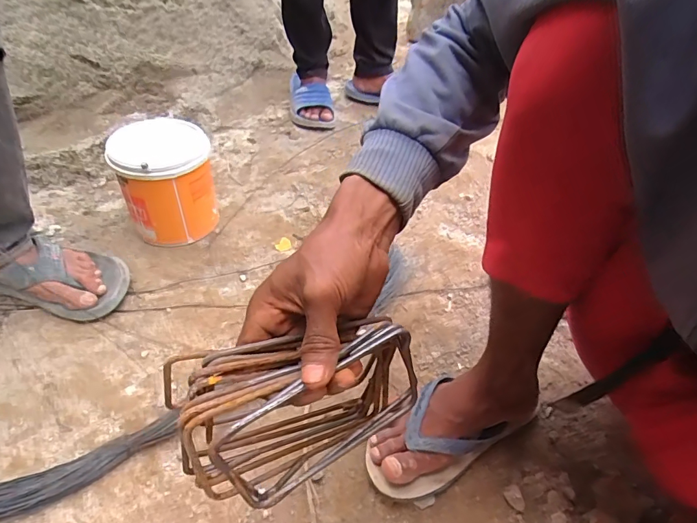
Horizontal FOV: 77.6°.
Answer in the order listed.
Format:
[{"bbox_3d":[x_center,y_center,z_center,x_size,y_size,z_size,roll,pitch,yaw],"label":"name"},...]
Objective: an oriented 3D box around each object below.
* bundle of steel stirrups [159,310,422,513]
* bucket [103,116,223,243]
[{"bbox_3d":[-0.027,0.105,0.314,0.170,0.115,0.067,-15,47,-18],"label":"bundle of steel stirrups"},{"bbox_3d":[-0.317,-0.140,0.764,0.150,0.182,0.142,-19,48,-21],"label":"bucket"}]

